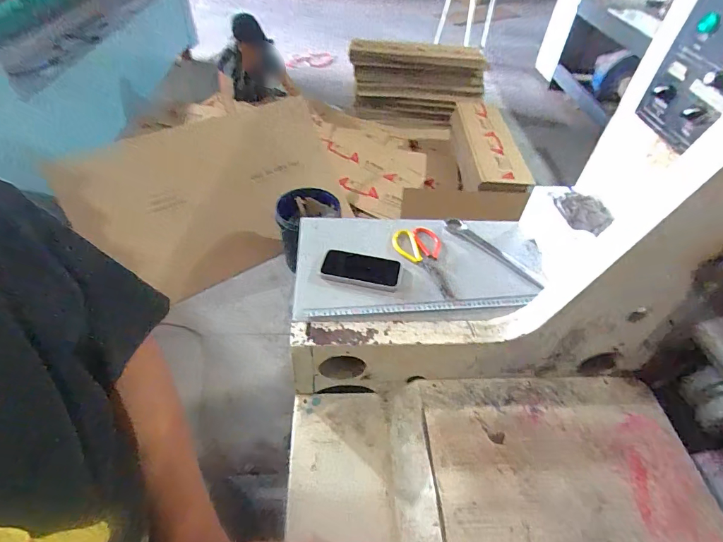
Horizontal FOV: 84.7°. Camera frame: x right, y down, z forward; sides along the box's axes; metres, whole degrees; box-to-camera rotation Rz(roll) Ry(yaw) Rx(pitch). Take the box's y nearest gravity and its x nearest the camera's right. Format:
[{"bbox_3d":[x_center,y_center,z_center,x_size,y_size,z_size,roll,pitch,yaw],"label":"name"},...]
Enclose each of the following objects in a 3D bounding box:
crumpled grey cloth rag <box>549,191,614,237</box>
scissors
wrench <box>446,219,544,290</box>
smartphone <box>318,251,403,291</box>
[{"bbox_3d":[0.456,-0.122,0.818,0.081,0.031,0.120,-17,50,-20],"label":"crumpled grey cloth rag"},{"bbox_3d":[0.140,-0.023,0.828,0.096,0.014,0.206,-13,49,-16],"label":"scissors"},{"bbox_3d":[0.291,-0.045,0.874,0.032,0.011,0.260,-30,55,-29],"label":"wrench"},{"bbox_3d":[-0.001,-0.006,0.806,0.155,0.011,0.081,9,46,4],"label":"smartphone"}]

